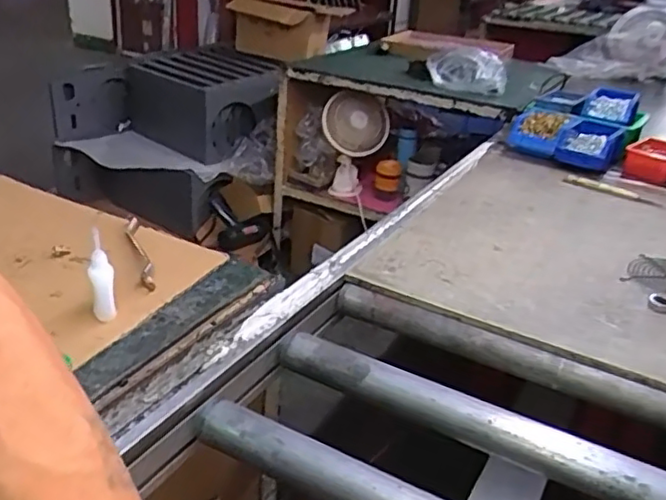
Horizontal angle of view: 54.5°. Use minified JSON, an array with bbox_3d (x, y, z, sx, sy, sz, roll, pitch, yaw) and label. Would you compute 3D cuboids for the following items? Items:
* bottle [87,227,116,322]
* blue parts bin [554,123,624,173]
[{"bbox_3d":[-0.256,0.028,0.713,0.025,0.101,0.019,-7,4,-21],"label":"bottle"},{"bbox_3d":[0.520,-0.210,1.323,0.105,0.070,0.117,20,32,26],"label":"blue parts bin"}]

